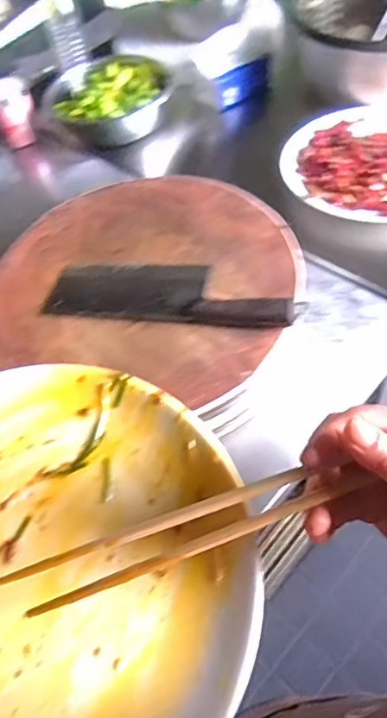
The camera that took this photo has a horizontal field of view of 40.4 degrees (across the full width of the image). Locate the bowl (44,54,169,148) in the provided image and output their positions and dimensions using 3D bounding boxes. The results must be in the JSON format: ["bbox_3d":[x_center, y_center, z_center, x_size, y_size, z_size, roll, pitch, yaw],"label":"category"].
[{"bbox_3d":[-0.156,-0.519,1.057,0.216,0.095,0.216,-2,59,4],"label":"bowl"}]

